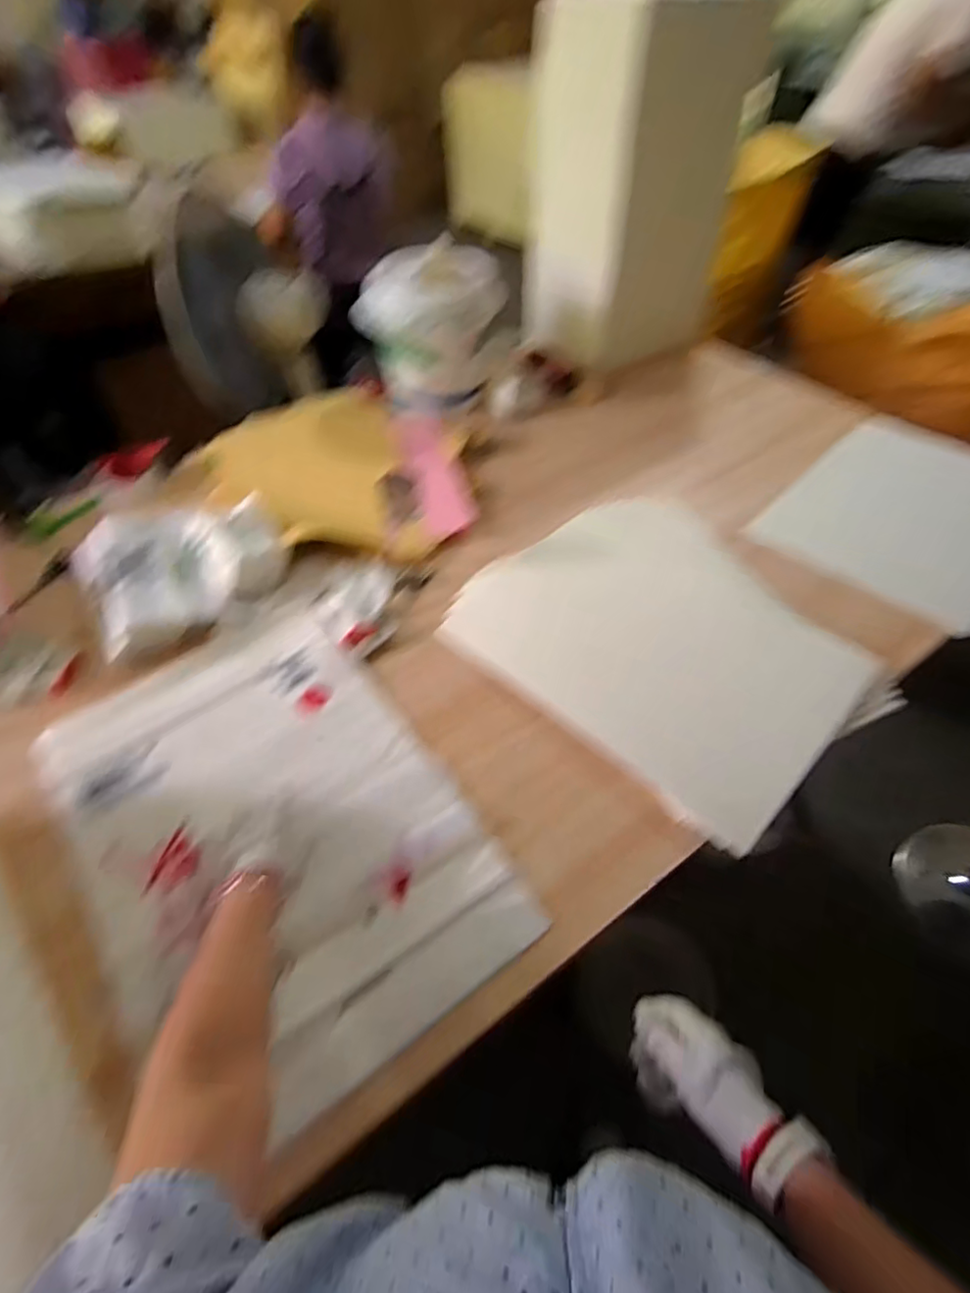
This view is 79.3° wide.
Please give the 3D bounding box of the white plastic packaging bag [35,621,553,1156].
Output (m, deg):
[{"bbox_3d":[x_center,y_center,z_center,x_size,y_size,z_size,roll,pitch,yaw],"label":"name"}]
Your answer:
[{"bbox_3d":[-0.253,0.212,0.702,0.377,0.024,0.562,-31,59,-21],"label":"white plastic packaging bag"}]

